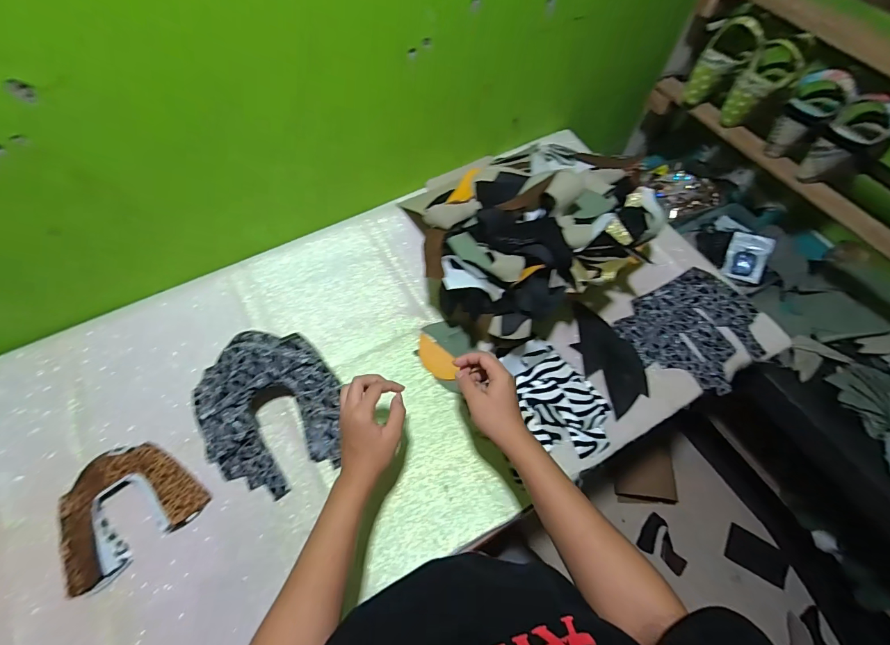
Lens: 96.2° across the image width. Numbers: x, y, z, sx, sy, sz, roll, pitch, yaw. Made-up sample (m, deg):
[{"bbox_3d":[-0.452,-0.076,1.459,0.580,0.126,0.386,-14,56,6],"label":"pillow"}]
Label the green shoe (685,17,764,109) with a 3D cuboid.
[{"bbox_3d":[0.512,-0.478,0.739,0.078,0.136,0.072,33,67,12],"label":"green shoe"}]

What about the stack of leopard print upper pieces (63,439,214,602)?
[{"bbox_3d":[-0.426,0.240,0.529,0.164,0.021,0.143,-36,69,-20],"label":"stack of leopard print upper pieces"}]

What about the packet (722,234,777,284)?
[{"bbox_3d":[0.632,-0.136,0.834,0.071,0.092,0.012,20,20,32],"label":"packet"}]

